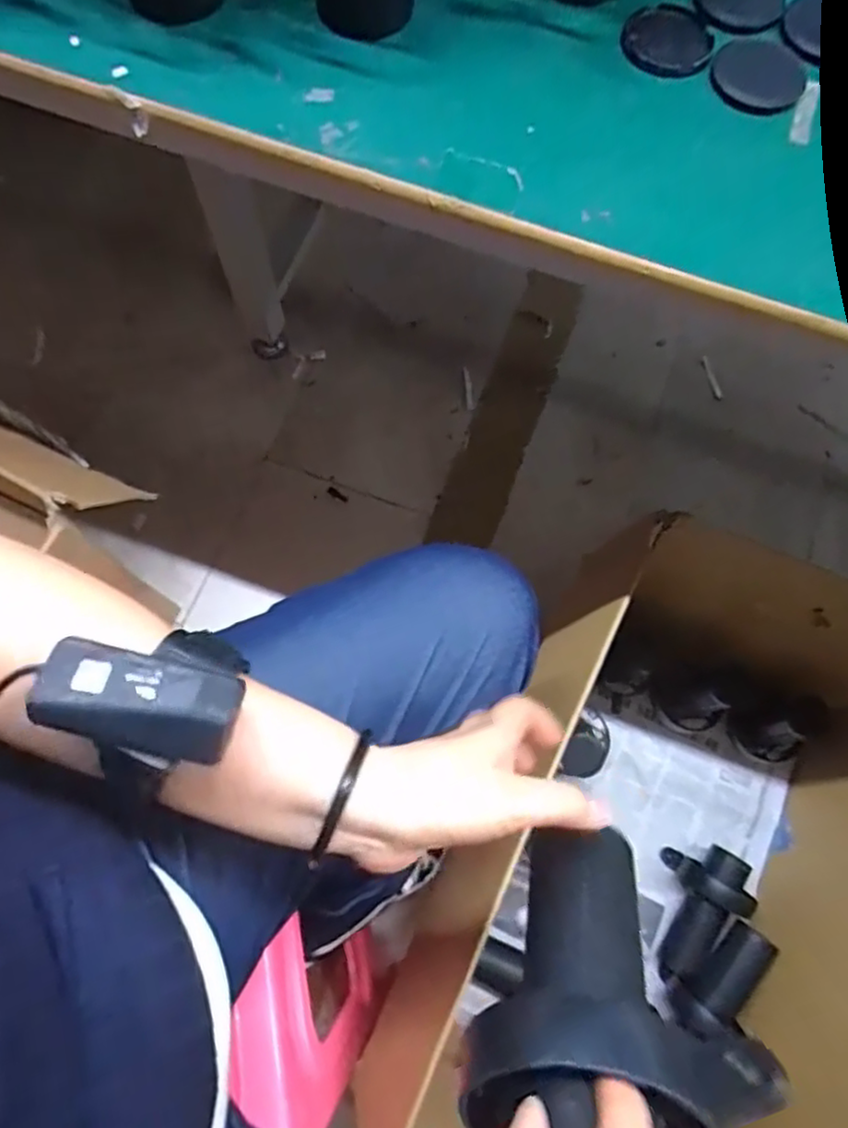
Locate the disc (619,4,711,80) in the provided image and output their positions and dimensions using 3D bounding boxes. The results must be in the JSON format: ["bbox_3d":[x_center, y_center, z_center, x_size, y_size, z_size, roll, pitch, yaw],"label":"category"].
[{"bbox_3d":[0.137,-0.296,0.374,0.049,0.004,0.052,0,72,-1],"label":"disc"}]

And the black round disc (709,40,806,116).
[{"bbox_3d":[0.185,-0.270,0.366,0.050,0.005,0.052,0,72,-1],"label":"black round disc"}]

